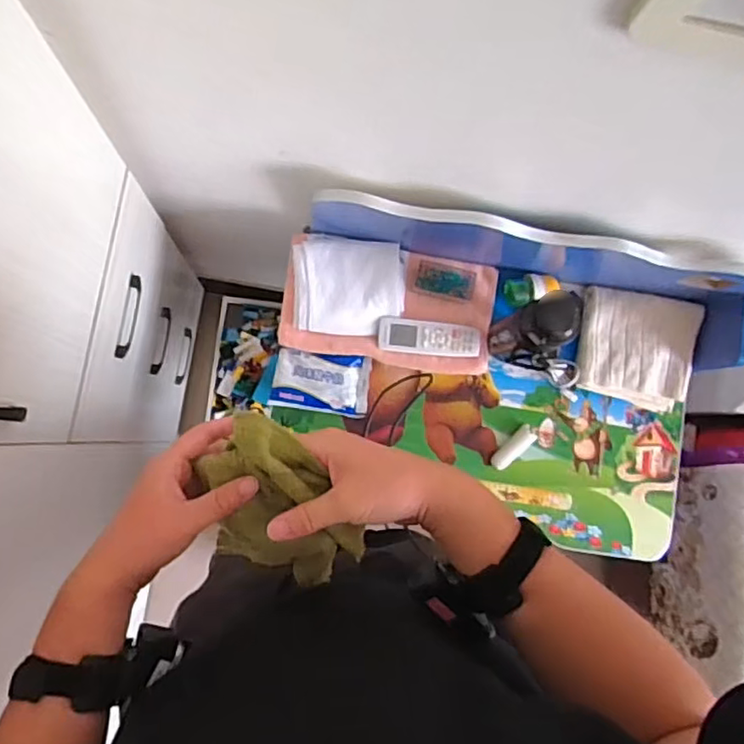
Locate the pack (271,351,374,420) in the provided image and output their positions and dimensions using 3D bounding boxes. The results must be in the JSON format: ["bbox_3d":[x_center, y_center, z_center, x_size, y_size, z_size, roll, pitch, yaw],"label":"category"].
[{"bbox_3d":[-0.078,0.016,0.956,0.146,0.024,0.089,7,83,-6],"label":"pack"}]

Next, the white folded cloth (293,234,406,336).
[{"bbox_3d":[-0.033,-0.130,0.937,0.164,0.022,0.141,3,96,-7],"label":"white folded cloth"}]

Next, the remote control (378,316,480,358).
[{"bbox_3d":[0.089,-0.052,0.955,0.156,0.016,0.051,7,97,-2],"label":"remote control"}]

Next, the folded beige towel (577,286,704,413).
[{"bbox_3d":[0.424,-0.037,0.988,0.179,0.058,0.173,10,83,-6],"label":"folded beige towel"}]

